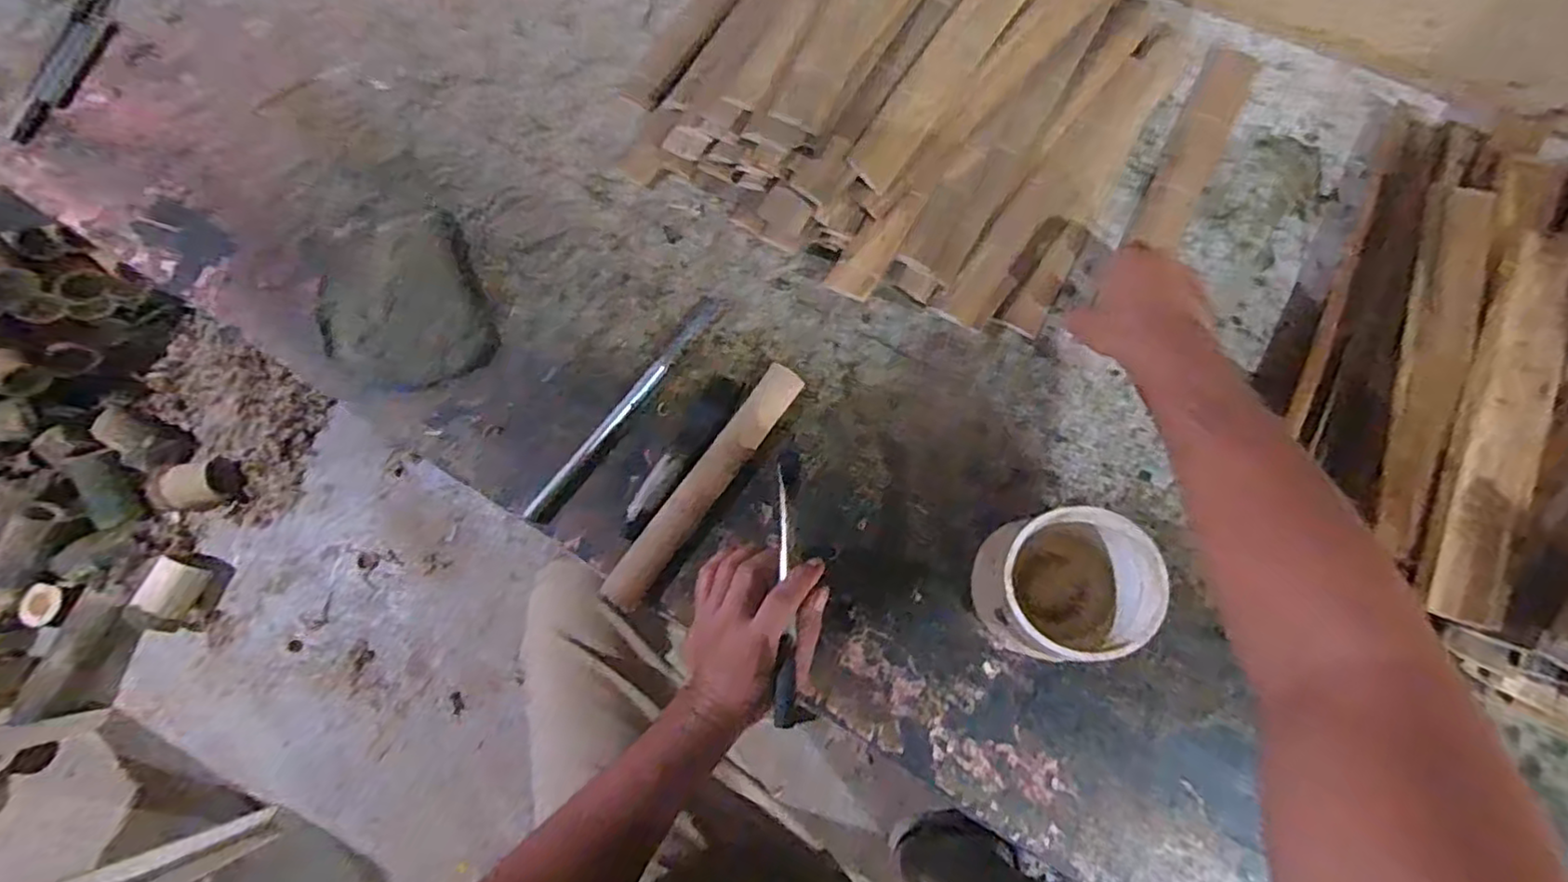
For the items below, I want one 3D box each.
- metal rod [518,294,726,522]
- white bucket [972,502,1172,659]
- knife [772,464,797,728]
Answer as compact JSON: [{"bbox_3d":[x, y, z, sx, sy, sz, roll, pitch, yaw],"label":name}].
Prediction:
[{"bbox_3d":[-0.133,-0.030,0.587,0.020,0.009,0.244,34,78,10],"label":"metal rod"},{"bbox_3d":[0.190,0.101,0.475,0.092,0.116,0.092,0,75,2],"label":"white bucket"},{"bbox_3d":[-0.001,0.109,0.484,0.013,0.009,0.179,-1,81,2],"label":"knife"}]

